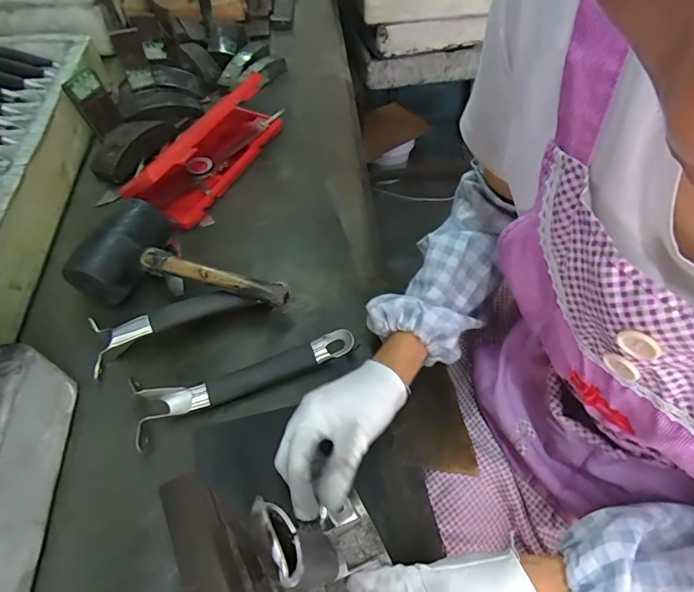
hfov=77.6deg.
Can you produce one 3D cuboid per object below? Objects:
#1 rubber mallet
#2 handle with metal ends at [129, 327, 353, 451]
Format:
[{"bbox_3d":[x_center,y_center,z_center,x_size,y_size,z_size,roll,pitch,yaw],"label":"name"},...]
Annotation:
[{"bbox_3d":[-0.182,-0.023,0.483,0.234,0.070,0.123,21,58,12],"label":"rubber mallet"},{"bbox_3d":[-0.097,0.079,0.429,0.213,0.030,0.052,-21,56,-14],"label":"handle with metal ends"}]

